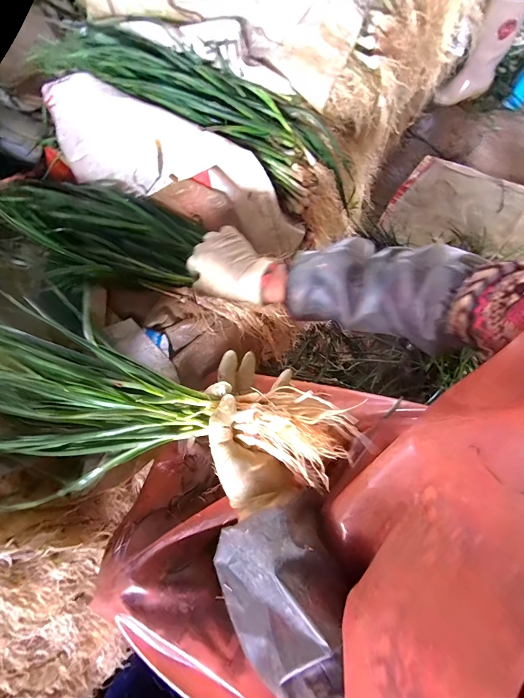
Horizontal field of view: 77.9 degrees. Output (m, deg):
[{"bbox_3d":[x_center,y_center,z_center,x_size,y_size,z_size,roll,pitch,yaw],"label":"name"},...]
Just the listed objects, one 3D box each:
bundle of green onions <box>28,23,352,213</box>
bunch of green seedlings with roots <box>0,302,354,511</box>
[{"bbox_3d":[-0.080,-0.380,0.513,0.534,0.085,0.141,22,70,-7],"label":"bundle of green onions"},{"bbox_3d":[-0.163,0.068,0.342,0.490,0.071,0.167,9,69,7],"label":"bunch of green seedlings with roots"}]

